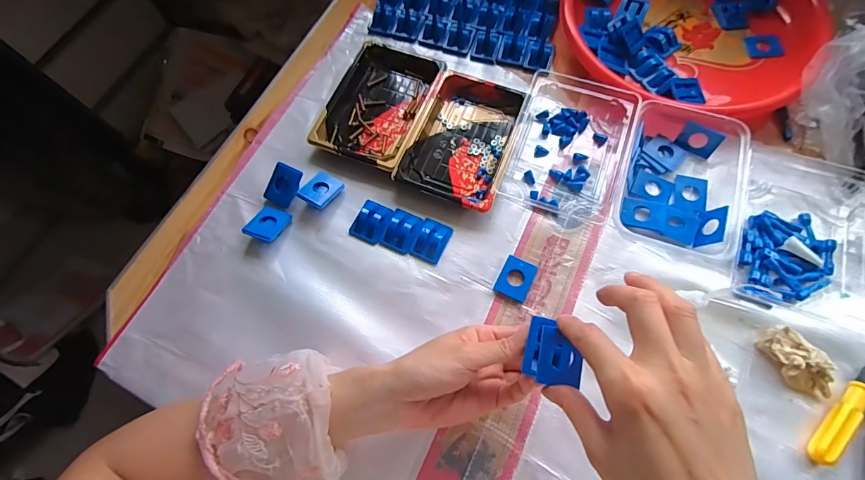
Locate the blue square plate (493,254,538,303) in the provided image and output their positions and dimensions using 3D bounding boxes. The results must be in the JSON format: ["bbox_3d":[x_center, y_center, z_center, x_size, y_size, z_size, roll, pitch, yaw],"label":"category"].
[{"bbox_3d":[0.084,0.039,0.403,0.032,0.007,0.040,23,72,11],"label":"blue square plate"}]

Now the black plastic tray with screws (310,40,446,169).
[{"bbox_3d":[-0.062,-0.166,0.477,0.115,0.021,0.169,21,72,10],"label":"black plastic tray with screws"}]

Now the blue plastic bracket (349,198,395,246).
[{"bbox_3d":[-0.066,-0.020,0.429,0.036,0.011,0.045,22,72,11],"label":"blue plastic bracket"}]

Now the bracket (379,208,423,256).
[{"bbox_3d":[-0.032,-0.010,0.426,0.034,0.013,0.044,22,72,11],"label":"bracket"}]

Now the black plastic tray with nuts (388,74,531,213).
[{"bbox_3d":[0.035,-0.116,0.453,0.109,0.024,0.162,19,71,10],"label":"black plastic tray with nuts"}]

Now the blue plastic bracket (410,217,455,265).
[{"bbox_3d":[-0.001,-0.001,0.419,0.033,0.013,0.045,22,72,11],"label":"blue plastic bracket"}]

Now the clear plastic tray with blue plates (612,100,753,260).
[{"bbox_3d":[0.262,-0.068,0.419,0.121,0.037,0.148,21,72,10],"label":"clear plastic tray with blue plates"}]

